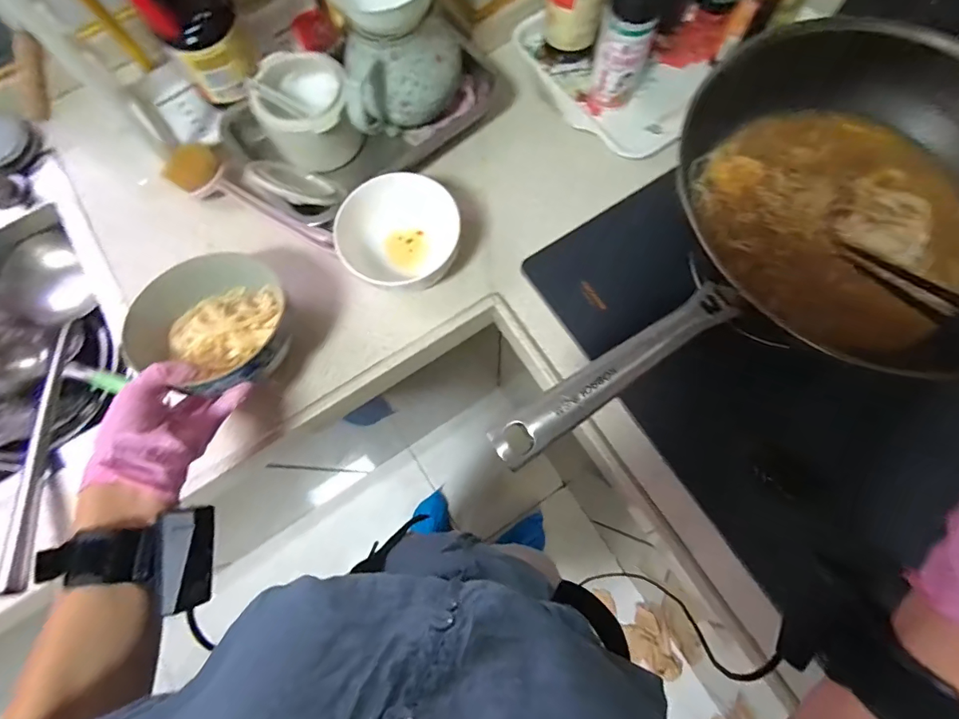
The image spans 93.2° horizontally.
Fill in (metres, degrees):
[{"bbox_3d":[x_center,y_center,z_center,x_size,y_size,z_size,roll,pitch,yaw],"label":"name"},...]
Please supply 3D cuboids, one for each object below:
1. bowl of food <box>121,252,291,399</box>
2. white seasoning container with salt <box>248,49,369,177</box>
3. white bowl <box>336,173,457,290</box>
[{"bbox_3d":[-0.257,-0.040,0.457,0.145,0.067,0.142,0,75,2],"label":"bowl of food"},{"bbox_3d":[-0.207,-0.294,0.549,0.104,0.085,0.118,-25,76,-4],"label":"white seasoning container with salt"},{"bbox_3d":[-0.090,-0.137,0.511,0.125,0.061,0.139,-2,75,1],"label":"white bowl"}]

